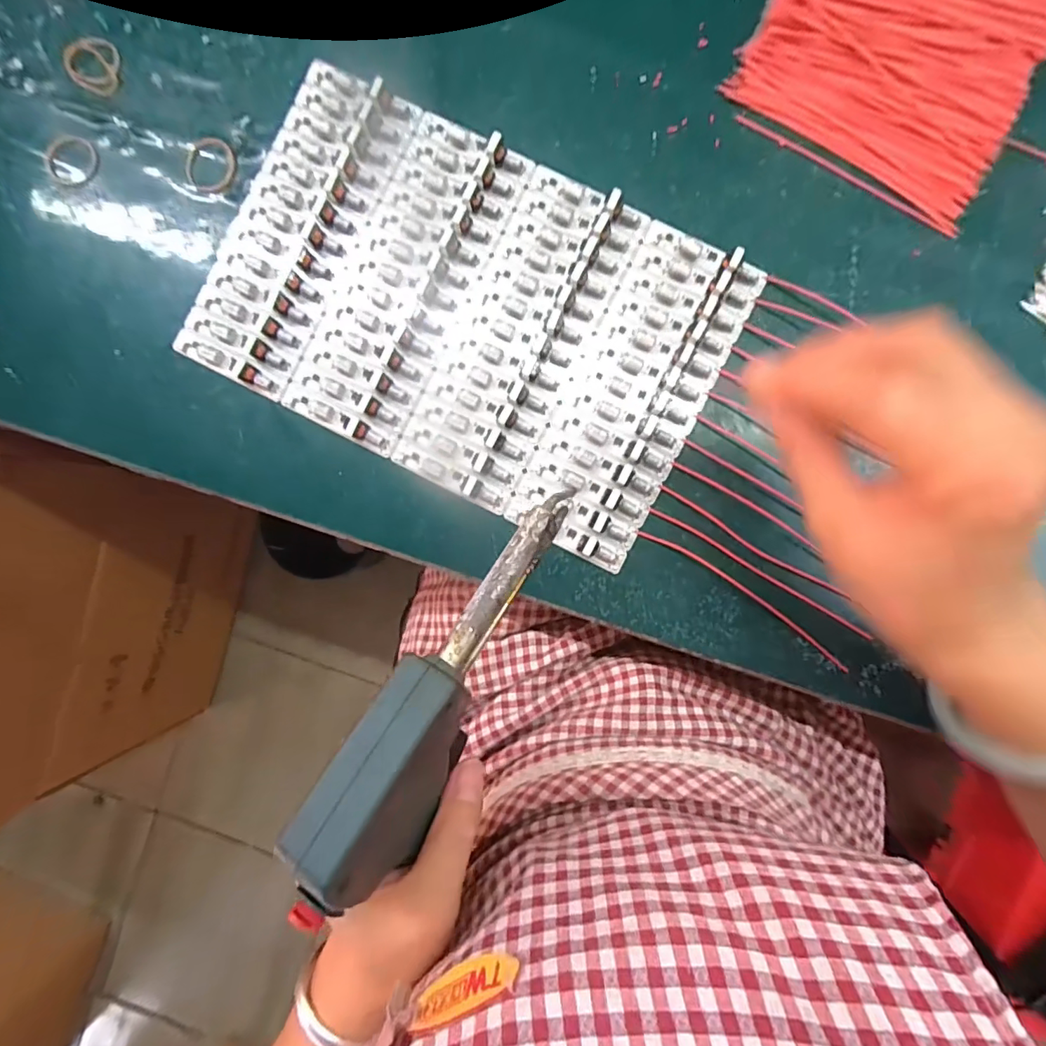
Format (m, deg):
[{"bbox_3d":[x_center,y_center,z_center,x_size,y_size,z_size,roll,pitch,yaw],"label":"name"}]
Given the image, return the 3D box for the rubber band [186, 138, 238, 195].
[{"bbox_3d":[-0.188,-0.215,0.305,0.029,0.004,0.035,-2,90,3],"label":"rubber band"}]

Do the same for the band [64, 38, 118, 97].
[{"bbox_3d":[-0.265,-0.281,0.311,0.037,0.004,0.032,17,91,3],"label":"band"}]

